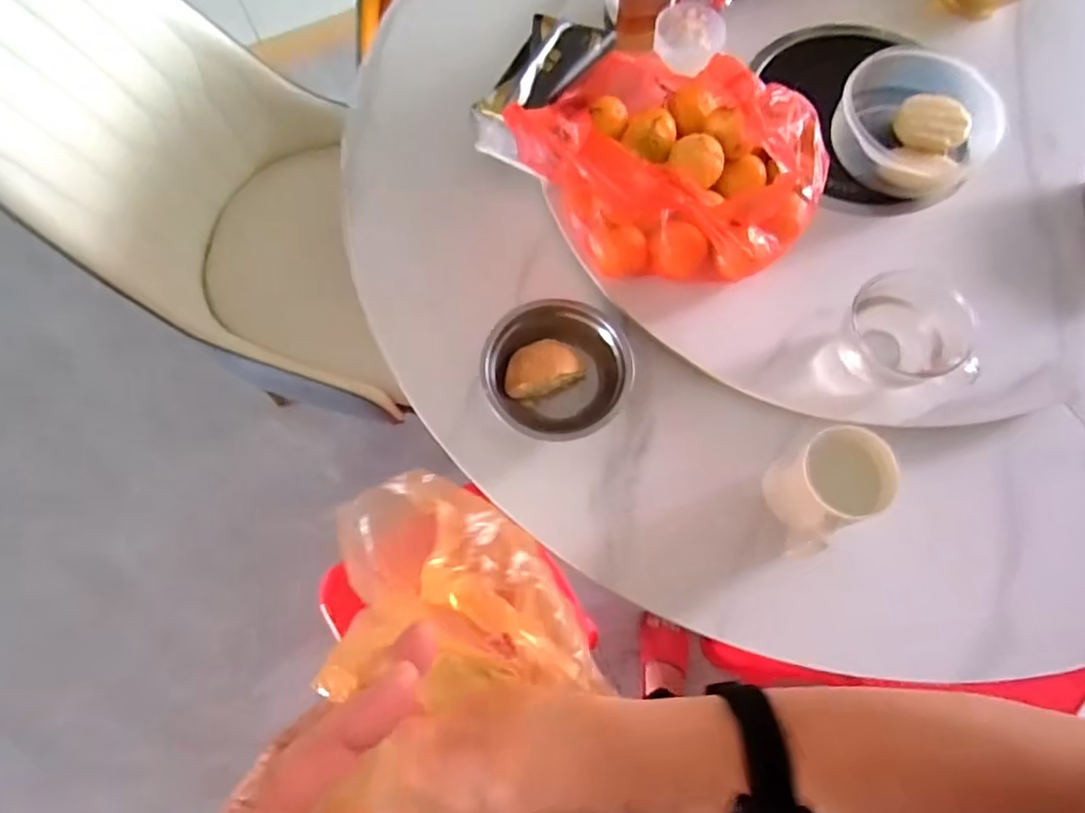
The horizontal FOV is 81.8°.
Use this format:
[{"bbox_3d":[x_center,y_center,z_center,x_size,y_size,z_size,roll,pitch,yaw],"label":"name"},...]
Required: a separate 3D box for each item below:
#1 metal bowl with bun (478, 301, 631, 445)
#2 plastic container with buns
[{"bbox_3d":[0.015,-0.035,0.622,0.141,0.049,0.134,0,70,1],"label":"metal bowl with bun"},{"bbox_3d":[0.404,-0.309,0.682,0.159,0.072,0.147,0,70,1],"label":"plastic container with buns"}]

